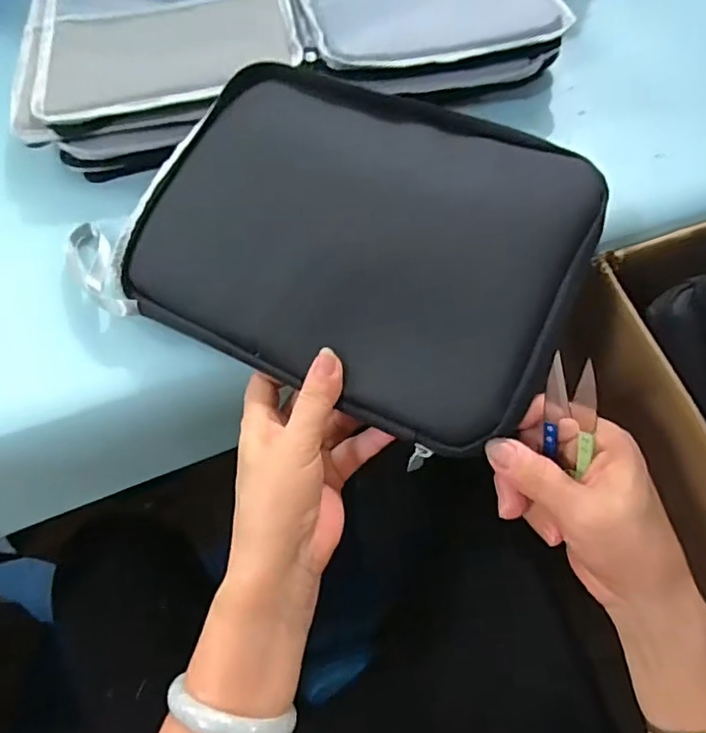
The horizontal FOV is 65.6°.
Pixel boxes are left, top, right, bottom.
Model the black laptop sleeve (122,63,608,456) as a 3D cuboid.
[{"bbox_3d":[0.002,-0.087,0.350,0.275,0.018,0.209,25,76,14],"label":"black laptop sleeve"}]

